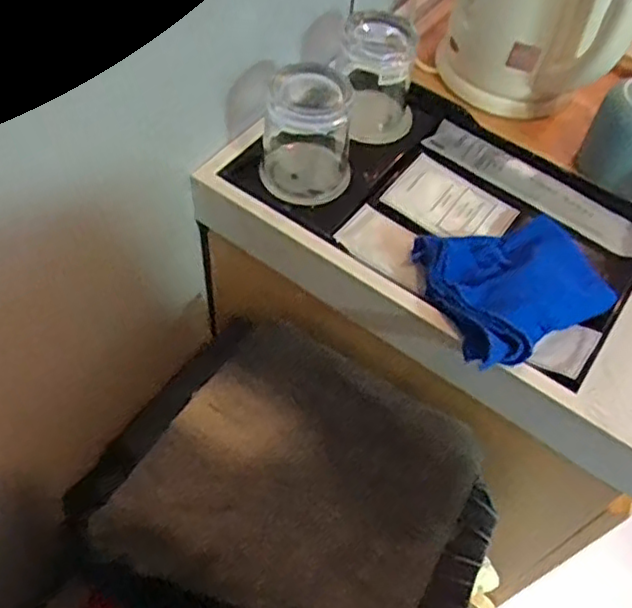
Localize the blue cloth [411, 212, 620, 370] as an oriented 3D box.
[{"bbox_3d":[0.149,-0.017,0.504,0.129,0.033,0.122,-16,57,-15],"label":"blue cloth"}]

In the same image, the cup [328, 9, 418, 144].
[{"bbox_3d":[0.052,-0.192,0.580,0.072,0.086,0.060,8,54,1],"label":"cup"}]

